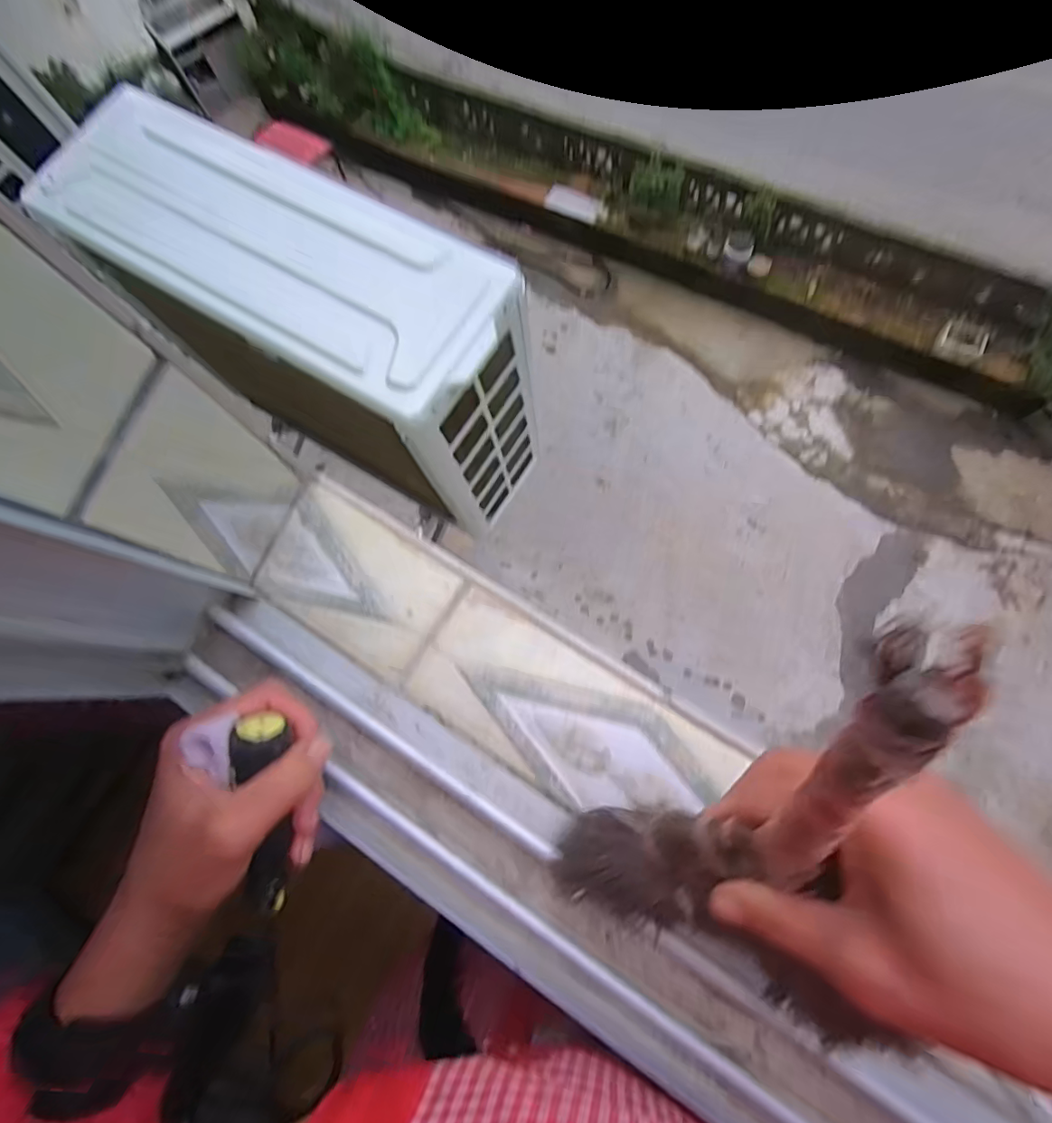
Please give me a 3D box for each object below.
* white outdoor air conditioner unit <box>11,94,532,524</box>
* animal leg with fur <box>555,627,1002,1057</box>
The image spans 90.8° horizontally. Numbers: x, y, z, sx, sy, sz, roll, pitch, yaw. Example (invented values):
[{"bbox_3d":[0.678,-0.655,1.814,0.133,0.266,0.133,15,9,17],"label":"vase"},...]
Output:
[{"bbox_3d":[-0.361,-0.405,0.972,0.762,0.531,0.267,32,80,11],"label":"white outdoor air conditioner unit"},{"bbox_3d":[0.071,0.102,0.187,0.067,0.233,0.032,27,52,9],"label":"animal leg with fur"}]

